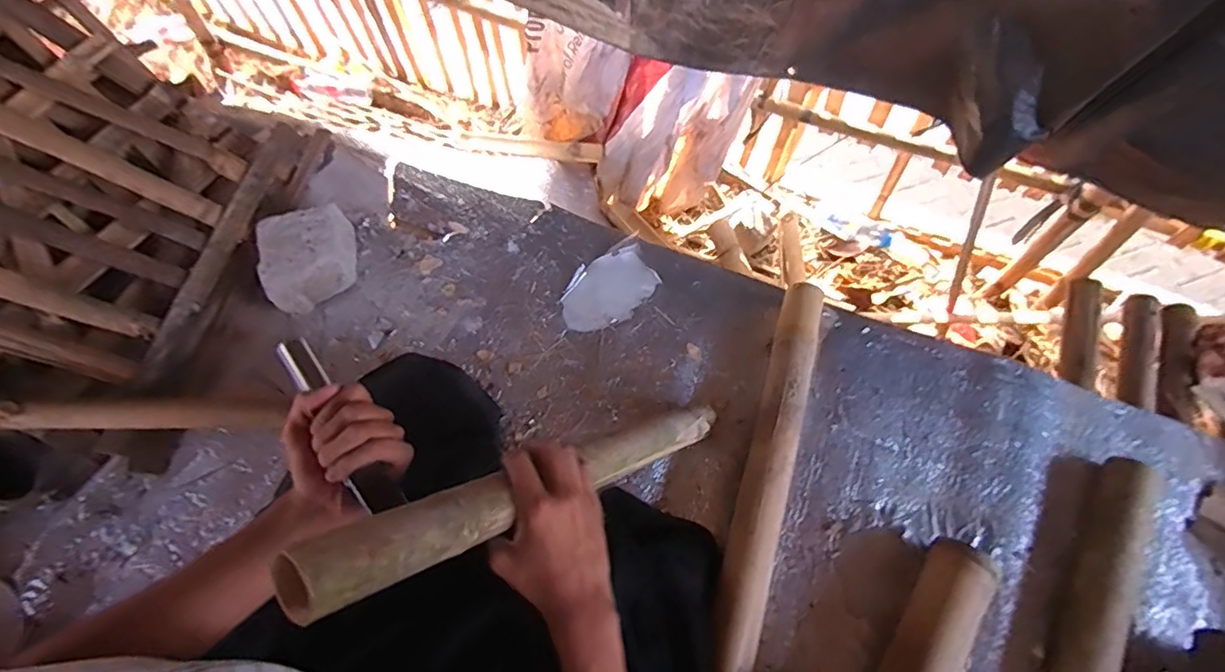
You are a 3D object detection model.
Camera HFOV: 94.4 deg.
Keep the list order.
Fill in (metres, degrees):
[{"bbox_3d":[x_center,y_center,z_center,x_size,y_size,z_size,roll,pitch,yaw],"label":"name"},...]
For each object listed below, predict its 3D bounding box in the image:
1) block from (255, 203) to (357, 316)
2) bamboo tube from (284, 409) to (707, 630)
[{"bbox_3d":[-0.445,-0.112,0.838,0.121,0.087,0.130,-18,67,-9],"label":"block"},{"bbox_3d":[-0.048,0.142,0.565,0.505,0.046,0.054,-9,58,-49],"label":"bamboo tube"}]

